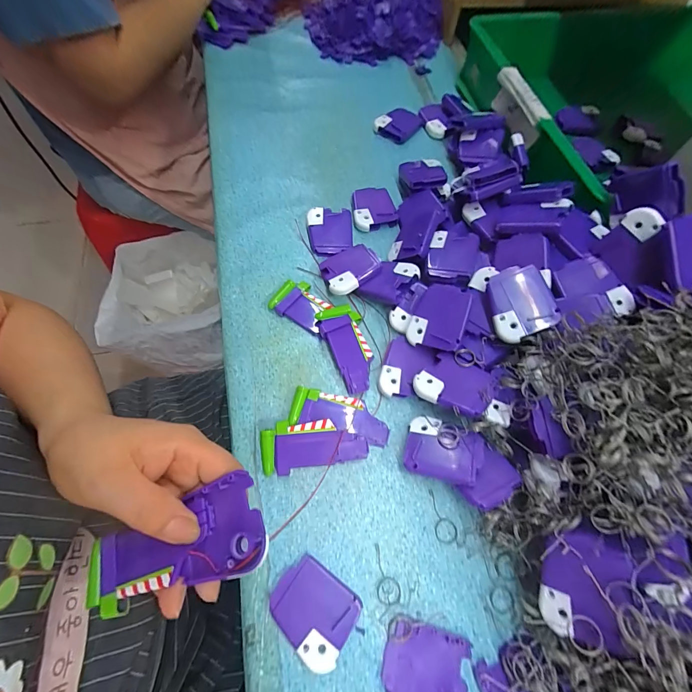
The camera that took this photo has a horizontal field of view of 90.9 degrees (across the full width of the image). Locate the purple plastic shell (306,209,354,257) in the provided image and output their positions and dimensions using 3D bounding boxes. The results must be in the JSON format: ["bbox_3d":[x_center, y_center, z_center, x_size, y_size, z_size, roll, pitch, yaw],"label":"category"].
[{"bbox_3d":[-0.019,-0.130,0.391,0.050,0.016,0.062,-2,66,-2],"label":"purple plastic shell"}]

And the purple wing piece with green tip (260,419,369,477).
[{"bbox_3d":[-0.028,0.085,0.297,0.088,0.013,0.040,-6,81,-9],"label":"purple wing piece with green tip"}]

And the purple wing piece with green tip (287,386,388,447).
[{"bbox_3d":[-0.005,0.063,0.307,0.088,0.014,0.036,12,66,4],"label":"purple wing piece with green tip"}]

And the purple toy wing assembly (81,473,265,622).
[{"bbox_3d":[-0.101,0.118,0.202,0.116,0.012,0.051,-23,67,9],"label":"purple toy wing assembly"}]

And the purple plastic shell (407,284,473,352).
[{"bbox_3d":[0.088,-0.028,0.322,0.049,0.007,0.060,17,83,30],"label":"purple plastic shell"}]

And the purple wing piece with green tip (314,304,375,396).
[{"bbox_3d":[0.003,0.002,0.332,0.041,0.016,0.086,-18,67,-9],"label":"purple wing piece with green tip"}]

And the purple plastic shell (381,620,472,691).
[{"bbox_3d":[0.056,0.228,0.239,0.060,0.006,0.050,14,66,5],"label":"purple plastic shell"}]

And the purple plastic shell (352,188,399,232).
[{"bbox_3d":[0.033,-0.168,0.410,0.051,0.012,0.064,-8,66,-5],"label":"purple plastic shell"}]

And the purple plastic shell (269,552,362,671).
[{"bbox_3d":[-0.022,0.194,0.252,0.064,0.008,0.049,42,71,16],"label":"purple plastic shell"}]

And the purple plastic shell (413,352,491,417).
[{"bbox_3d":[0.094,0.030,0.297,0.059,0.015,0.050,23,67,9],"label":"purple plastic shell"}]

